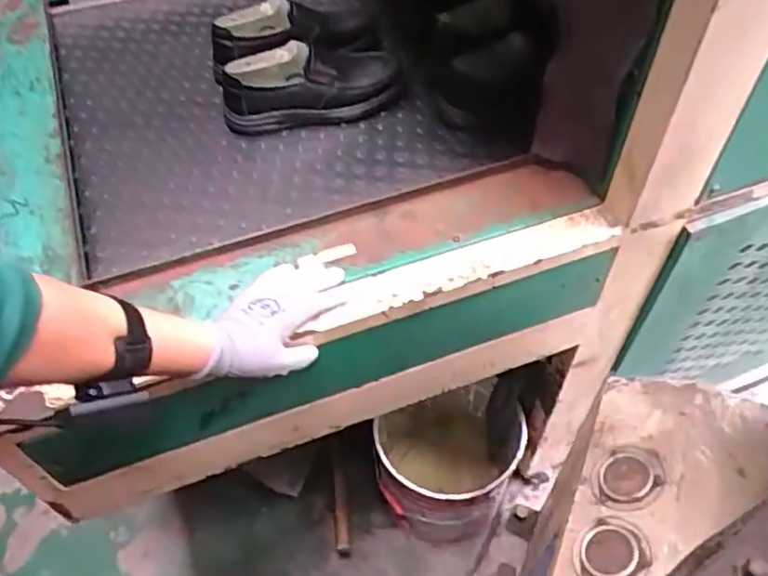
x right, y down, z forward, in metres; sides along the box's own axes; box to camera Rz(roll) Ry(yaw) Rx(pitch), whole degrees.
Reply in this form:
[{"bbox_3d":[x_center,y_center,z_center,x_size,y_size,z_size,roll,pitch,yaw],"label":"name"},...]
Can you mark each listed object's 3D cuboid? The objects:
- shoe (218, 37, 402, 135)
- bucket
[{"bbox_3d":[-0.104,-0.307,0.957,0.276,0.095,0.106,-13,52,-9],"label":"shoe"},{"bbox_3d":[0.137,0.366,1.404,0.289,0.335,0.308,0,51,1],"label":"bucket"}]

